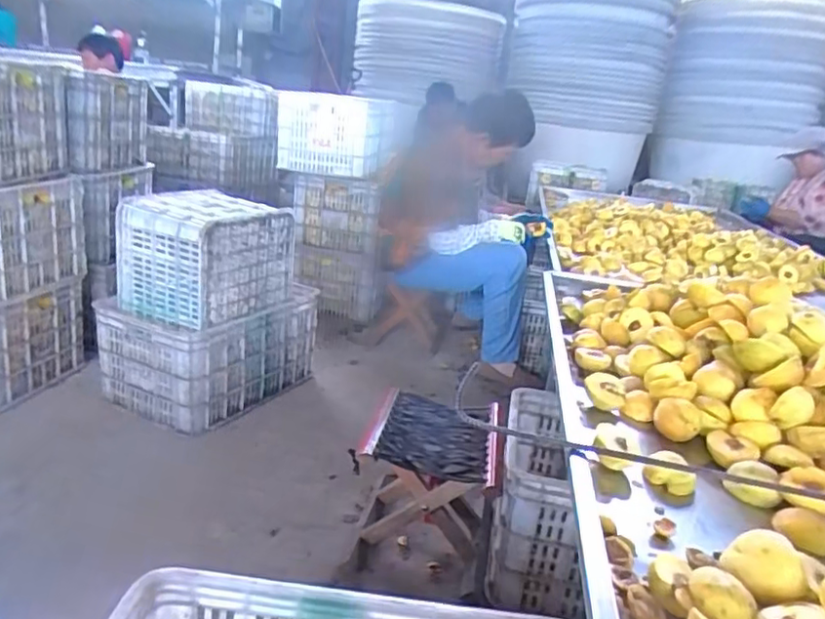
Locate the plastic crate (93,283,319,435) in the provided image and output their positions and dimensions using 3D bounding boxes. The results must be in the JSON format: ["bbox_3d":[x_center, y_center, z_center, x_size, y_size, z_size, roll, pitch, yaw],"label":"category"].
[{"bbox_3d":[-0.535,0.100,1.695,0.322,0.267,0.503,15,20,25],"label":"plastic crate"}]

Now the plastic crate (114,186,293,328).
[{"bbox_3d":[-0.528,-0.146,1.590,0.316,0.269,0.343,13,19,19],"label":"plastic crate"}]

